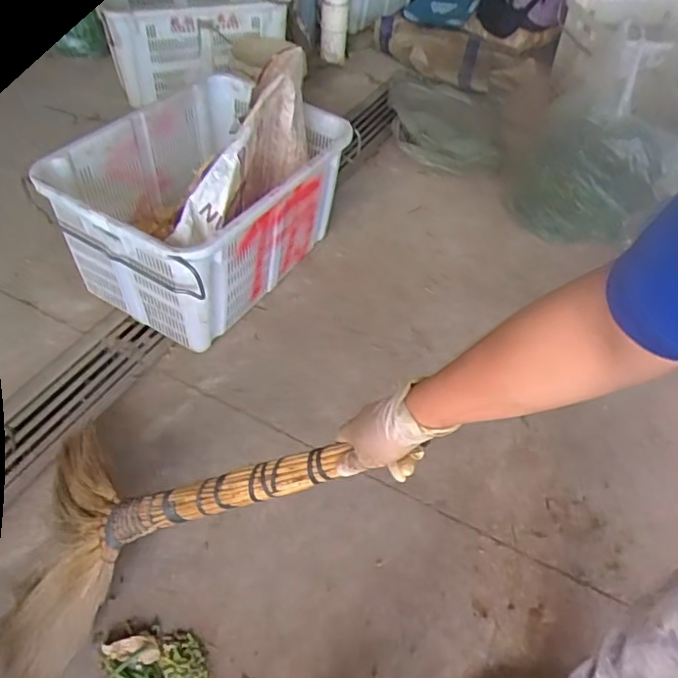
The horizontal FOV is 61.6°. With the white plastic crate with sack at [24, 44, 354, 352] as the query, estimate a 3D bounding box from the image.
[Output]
[{"bbox_3d":[-0.298,-0.360,1.330,0.411,0.479,0.615,24,50,17],"label":"white plastic crate with sack"}]

